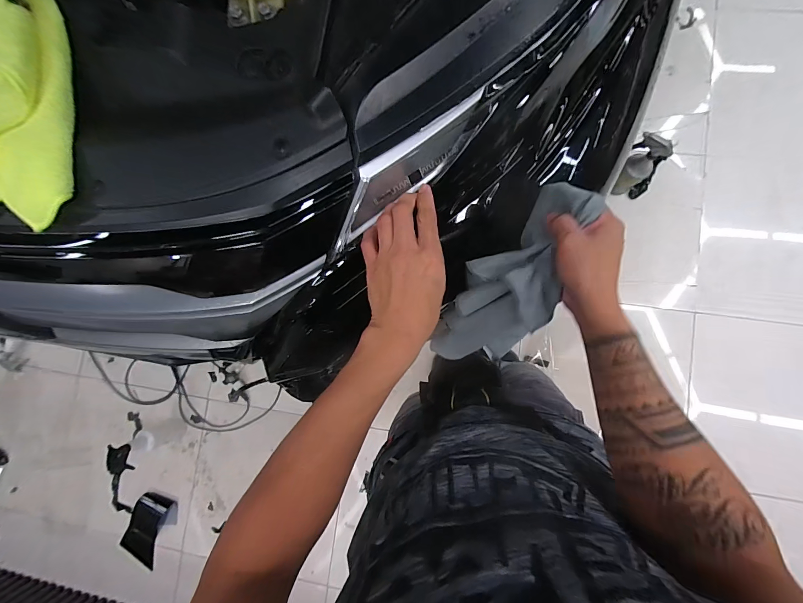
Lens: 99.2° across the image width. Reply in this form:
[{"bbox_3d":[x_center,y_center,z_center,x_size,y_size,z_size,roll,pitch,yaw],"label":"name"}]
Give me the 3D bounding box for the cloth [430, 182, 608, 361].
[{"bbox_3d":[0.118,-0.005,0.404,0.092,0.081,0.276,37,126,8],"label":"cloth"}]

